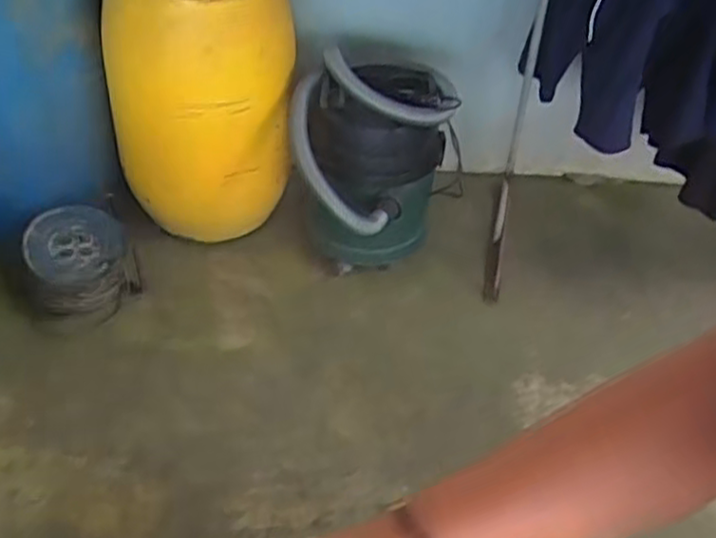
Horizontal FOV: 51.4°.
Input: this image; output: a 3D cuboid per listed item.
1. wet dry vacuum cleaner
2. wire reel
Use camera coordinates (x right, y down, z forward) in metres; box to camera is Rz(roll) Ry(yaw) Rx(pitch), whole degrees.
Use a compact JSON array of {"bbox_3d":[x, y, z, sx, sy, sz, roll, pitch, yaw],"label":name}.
[{"bbox_3d":[0.022,-0.239,1.909,0.404,0.457,0.430,6,41,1],"label":"wet dry vacuum cleaner"},{"bbox_3d":[-0.688,0.007,1.848,0.275,0.244,0.243,-14,45,-21],"label":"wire reel"}]

